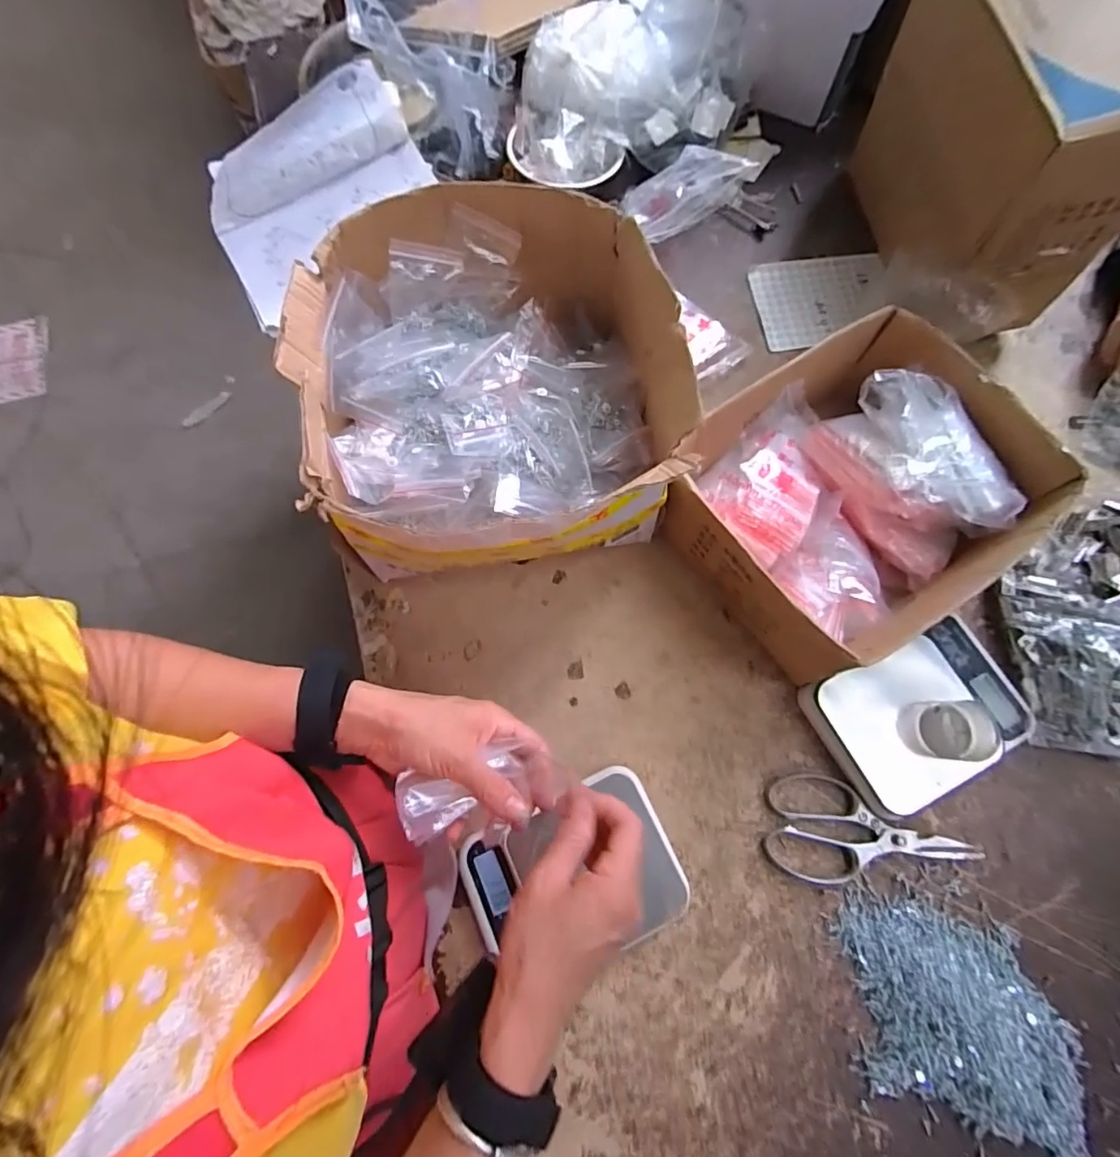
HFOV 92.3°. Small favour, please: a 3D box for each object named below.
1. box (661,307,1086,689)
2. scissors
[{"bbox_3d":[0.297,-0.090,0.563,0.326,0.125,0.254,-34,75,-7],"label":"box"},{"bbox_3d":[0.304,0.247,0.522,0.202,0.009,0.098,4,74,3],"label":"scissors"}]

